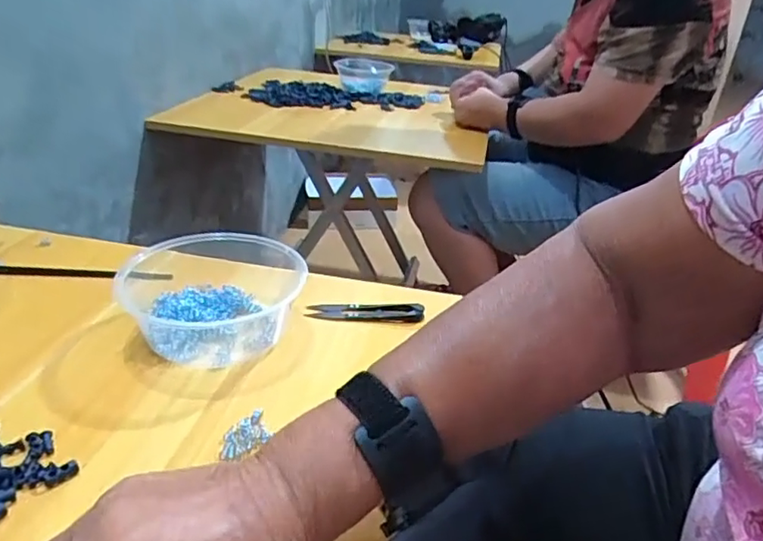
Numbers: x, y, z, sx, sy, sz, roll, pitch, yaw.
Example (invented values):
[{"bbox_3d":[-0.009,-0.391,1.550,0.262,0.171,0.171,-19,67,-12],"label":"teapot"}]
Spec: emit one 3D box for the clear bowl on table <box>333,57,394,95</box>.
[{"bbox_3d":[-0.040,-0.451,1.359,0.134,0.063,0.151,2,29,-4],"label":"clear bowl on table"}]

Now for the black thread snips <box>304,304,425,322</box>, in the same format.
[{"bbox_3d":[-0.014,0.036,0.528,0.101,0.014,0.021,5,29,0],"label":"black thread snips"}]

